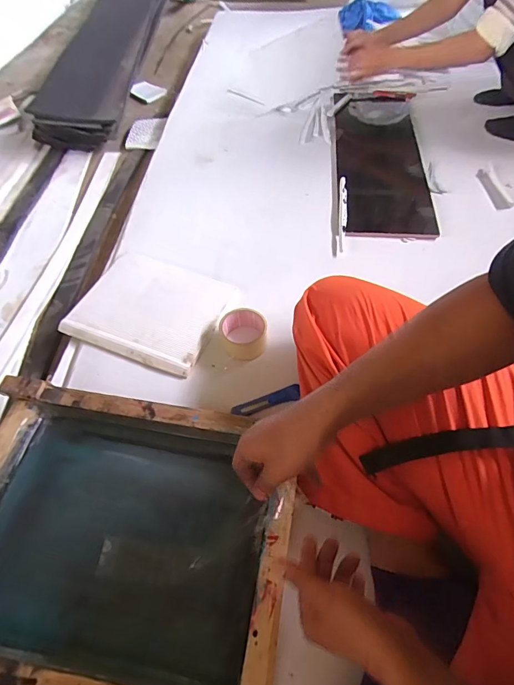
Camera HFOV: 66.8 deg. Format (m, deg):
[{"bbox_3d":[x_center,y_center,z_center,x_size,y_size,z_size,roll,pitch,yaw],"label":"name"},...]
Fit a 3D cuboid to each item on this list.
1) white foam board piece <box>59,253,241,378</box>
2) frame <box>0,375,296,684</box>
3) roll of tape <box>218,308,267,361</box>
[{"bbox_3d":[-0.215,-0.074,0.788,0.286,0.031,0.234,20,58,15],"label":"white foam board piece"},{"bbox_3d":[-0.188,0.256,0.536,0.450,0.054,0.360,9,56,4],"label":"frame"},{"bbox_3d":[-0.027,-0.017,0.732,0.089,0.044,0.091,-1,55,1],"label":"roll of tape"}]

